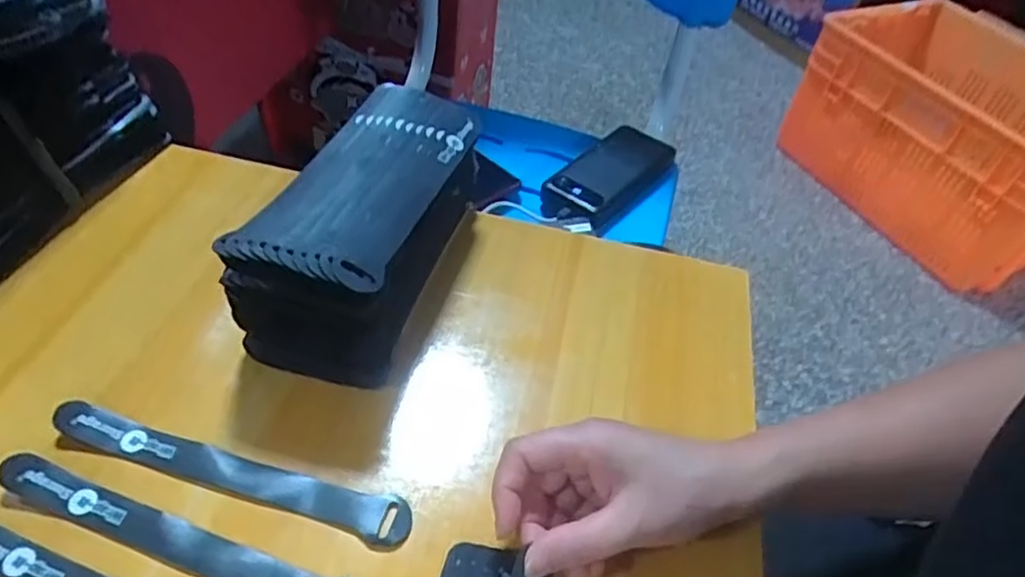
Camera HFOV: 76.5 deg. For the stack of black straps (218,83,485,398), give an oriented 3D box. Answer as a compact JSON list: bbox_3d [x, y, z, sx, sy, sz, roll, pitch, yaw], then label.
[{"bbox_3d":[-0.089,-0.052,0.426,0.090,0.090,0.217,14,46,6],"label":"stack of black straps"}]

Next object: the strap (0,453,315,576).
[{"bbox_3d":[-0.168,0.127,0.328,0.207,0.008,0.024,18,47,11],"label":"strap"}]

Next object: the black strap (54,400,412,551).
[{"bbox_3d":[-0.154,0.099,0.354,0.206,0.008,0.024,14,47,8],"label":"black strap"}]

